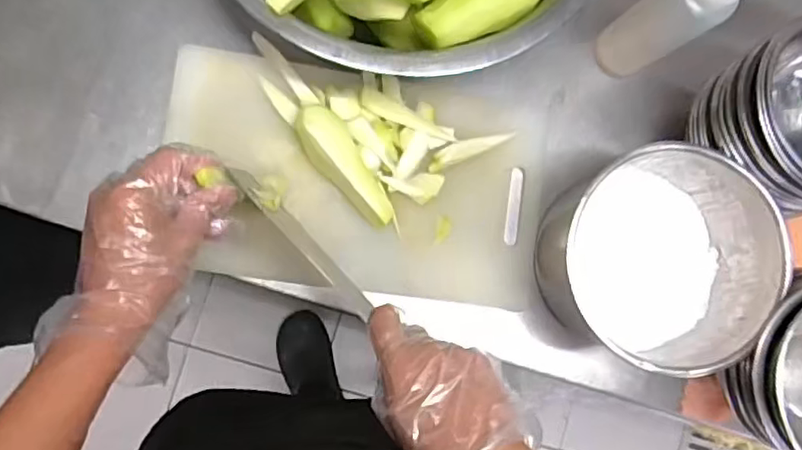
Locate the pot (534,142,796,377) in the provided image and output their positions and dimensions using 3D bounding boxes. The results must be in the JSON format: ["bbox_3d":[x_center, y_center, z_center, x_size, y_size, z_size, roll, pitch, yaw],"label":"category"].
[{"bbox_3d":[0.240,0.036,0.572,0.179,0.128,0.177,0,86,-7],"label":"pot"}]

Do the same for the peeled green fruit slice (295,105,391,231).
[{"bbox_3d":[-0.052,-0.053,0.571,0.043,0.036,0.124,-32,90,-8],"label":"peeled green fruit slice"}]

